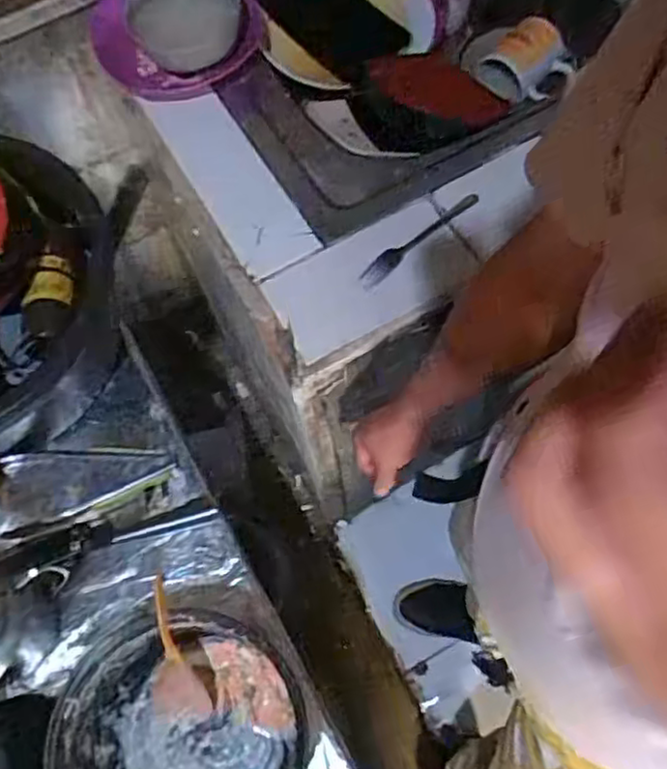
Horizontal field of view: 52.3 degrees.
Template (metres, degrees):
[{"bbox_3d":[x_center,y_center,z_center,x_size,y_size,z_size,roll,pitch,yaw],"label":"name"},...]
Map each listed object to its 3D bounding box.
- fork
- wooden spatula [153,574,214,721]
[{"bbox_3d":[0.099,-0.171,0.796,0.171,0.019,0.022,-37,69,-14],"label":"fork"},{"bbox_3d":[-0.167,0.279,0.723,0.061,0.187,0.041,0,28,2],"label":"wooden spatula"}]

